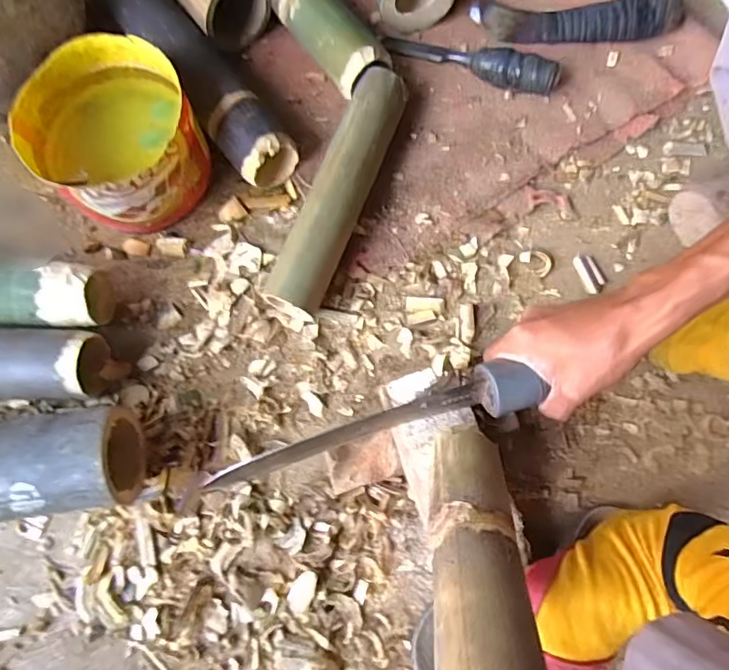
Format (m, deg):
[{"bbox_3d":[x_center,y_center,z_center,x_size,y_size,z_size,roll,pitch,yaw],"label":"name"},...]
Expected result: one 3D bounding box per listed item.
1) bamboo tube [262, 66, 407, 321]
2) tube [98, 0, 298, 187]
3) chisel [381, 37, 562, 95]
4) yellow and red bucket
[{"bbox_3d":[-0.026,-0.139,0.511,0.064,0.057,0.254,21,77,5],"label":"bamboo tube"},{"bbox_3d":[-0.279,-0.401,0.573,0.073,0.068,0.622,-37,78,-10],"label":"tube"},{"bbox_3d":[0.112,-0.297,0.555,0.192,0.038,0.028,24,77,6],"label":"chisel"},{"bbox_3d":[-0.237,-0.188,0.508,0.148,0.094,0.155,0,76,0],"label":"yellow and red bucket"}]

